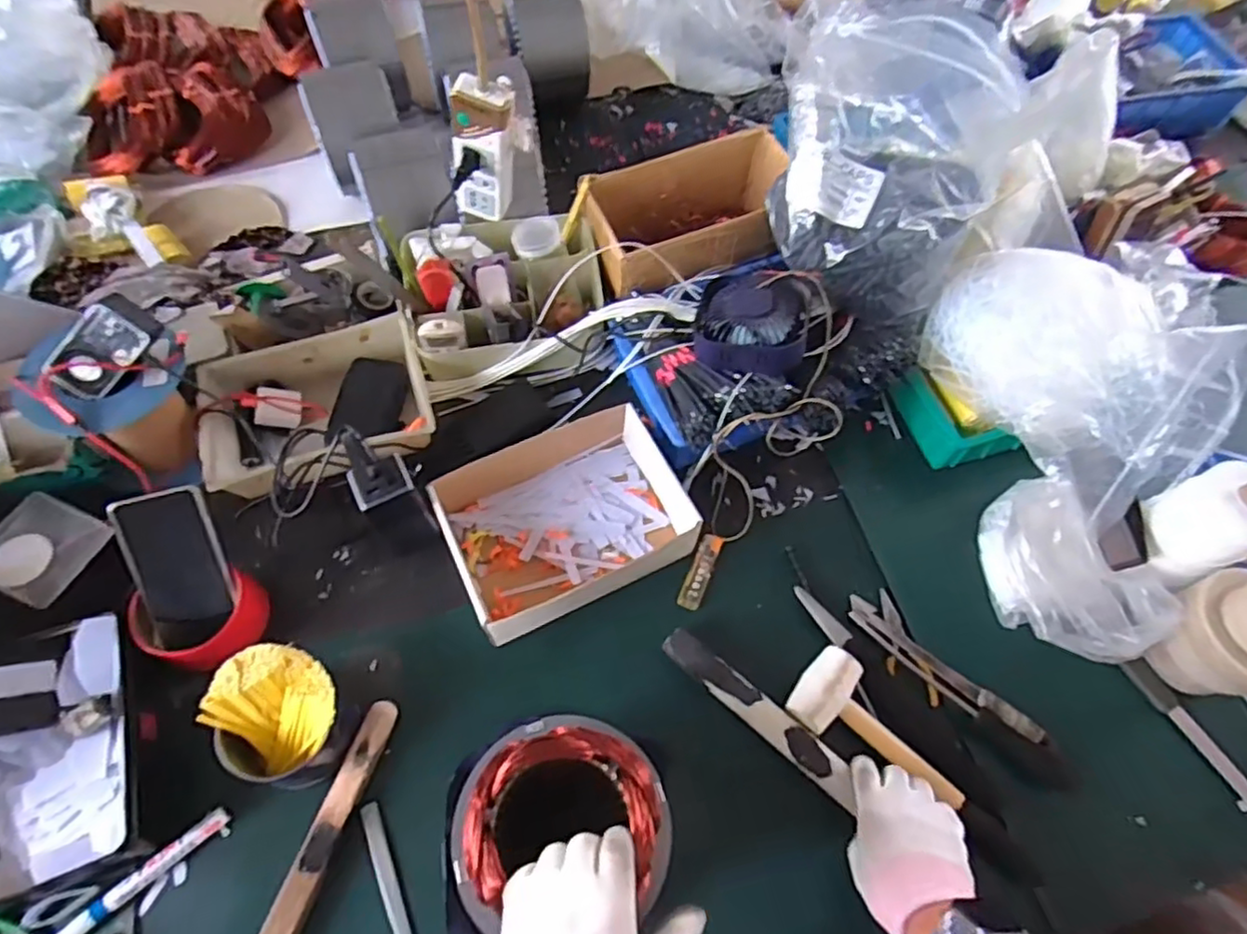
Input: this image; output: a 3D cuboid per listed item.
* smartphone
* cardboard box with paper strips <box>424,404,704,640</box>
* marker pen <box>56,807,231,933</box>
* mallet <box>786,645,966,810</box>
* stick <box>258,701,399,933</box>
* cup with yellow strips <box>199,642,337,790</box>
[{"bbox_3d":[-0.429,0.097,0.644,0.078,0.010,0.148,-17,100,-12],"label":"smartphone"},{"bbox_3d":[-0.065,0.049,0.725,0.247,0.051,0.199,-23,66,-15],"label":"cardboard box with paper strips"},{"bbox_3d":[-0.409,0.348,0.568,0.141,0.015,0.019,-38,70,-21],"label":"marker pen"},{"bbox_3d":[0.236,0.263,0.634,0.085,0.038,0.178,-34,69,-20],"label":"mallet"},{"bbox_3d":[-0.270,0.346,0.578,0.029,0.027,0.276,17,62,5],"label":"stick"},{"bbox_3d":[-0.305,0.225,0.595,0.101,0.096,0.104,2,62,-3],"label":"cup with yellow strips"}]

